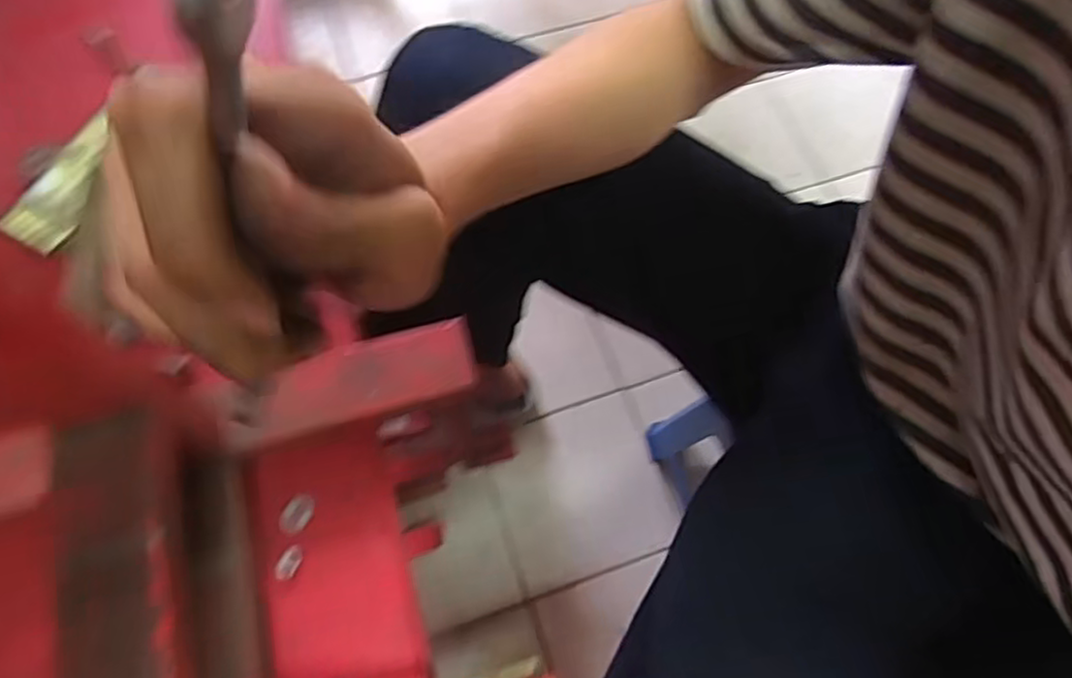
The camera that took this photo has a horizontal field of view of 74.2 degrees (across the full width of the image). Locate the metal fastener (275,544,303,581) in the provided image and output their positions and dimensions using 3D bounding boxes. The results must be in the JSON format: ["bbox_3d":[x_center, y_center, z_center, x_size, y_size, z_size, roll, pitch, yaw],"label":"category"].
[{"bbox_3d":[-0.124,0.112,0.356,0.009,0.004,0.017,22,69,8],"label":"metal fastener"}]

